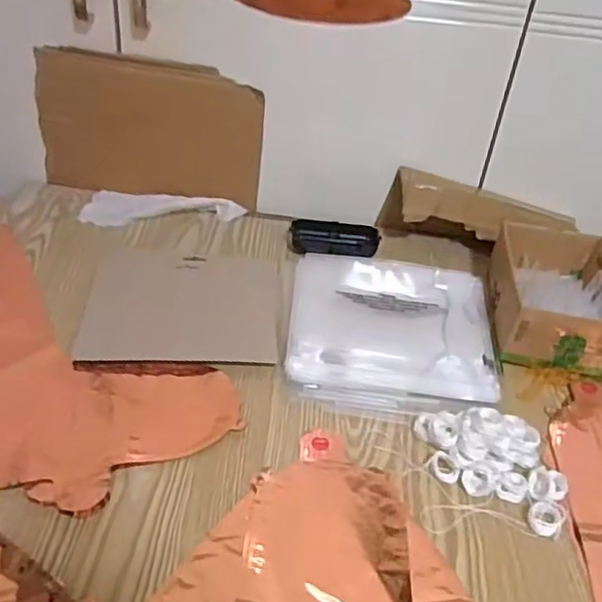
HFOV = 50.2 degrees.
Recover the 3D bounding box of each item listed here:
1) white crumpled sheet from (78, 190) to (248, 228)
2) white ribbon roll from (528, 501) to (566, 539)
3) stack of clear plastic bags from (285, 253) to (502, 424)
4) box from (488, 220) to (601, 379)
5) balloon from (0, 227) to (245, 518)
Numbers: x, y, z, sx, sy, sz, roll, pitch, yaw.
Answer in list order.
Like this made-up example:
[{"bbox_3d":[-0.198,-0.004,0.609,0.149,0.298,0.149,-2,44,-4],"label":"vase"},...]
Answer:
[{"bbox_3d":[-0.171,-0.111,0.801,0.190,0.016,0.069,5,37,-2],"label":"white crumpled sheet"},{"bbox_3d":[0.194,0.172,0.508,0.026,0.009,0.029,28,42,25],"label":"white ribbon roll"},{"bbox_3d":[0.098,0.027,0.687,0.213,0.015,0.248,7,37,1],"label":"stack of clear plastic bags"},{"bbox_3d":[0.285,-0.008,0.717,0.128,0.064,0.201,11,37,5],"label":"box"},{"bbox_3d":[-0.276,0.033,0.617,0.221,0.018,0.436,-27,48,-36],"label":"balloon"}]

